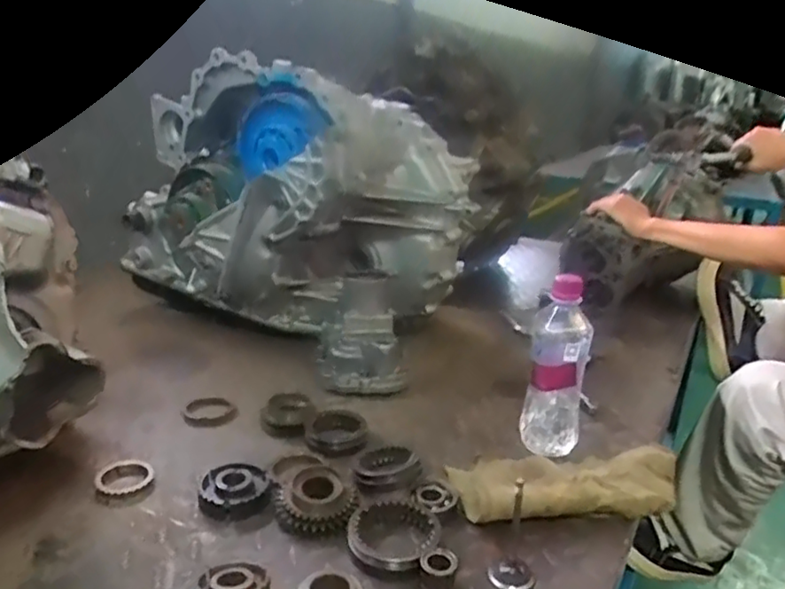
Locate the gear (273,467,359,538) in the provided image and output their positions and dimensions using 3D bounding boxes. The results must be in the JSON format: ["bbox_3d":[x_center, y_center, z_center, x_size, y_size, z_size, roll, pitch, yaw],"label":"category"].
[{"bbox_3d":[-0.071,0.191,0.587,0.078,0.033,0.078,0,19,-9],"label":"gear"}]

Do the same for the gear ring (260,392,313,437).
[{"bbox_3d":[-0.124,0.140,0.734,0.058,0.028,0.058,3,19,-1],"label":"gear ring"}]

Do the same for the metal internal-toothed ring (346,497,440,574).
[{"bbox_3d":[0.000,0.210,0.550,0.083,0.020,0.078,3,19,-1],"label":"metal internal-toothed ring"}]

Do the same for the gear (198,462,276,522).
[{"bbox_3d":[-0.151,0.191,0.611,0.069,0.025,0.069,-3,20,-16],"label":"gear"}]

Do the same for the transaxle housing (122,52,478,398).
[{"bbox_3d":[-0.174,-0.127,0.979,0.536,0.381,0.260,15,22,30],"label":"transaxle housing"}]

